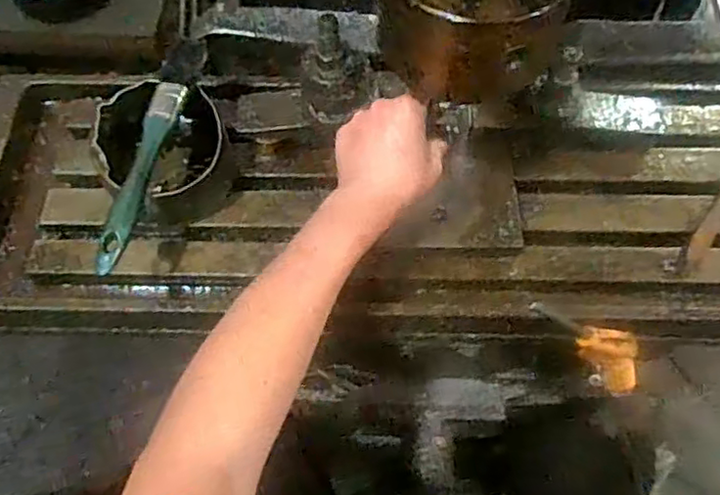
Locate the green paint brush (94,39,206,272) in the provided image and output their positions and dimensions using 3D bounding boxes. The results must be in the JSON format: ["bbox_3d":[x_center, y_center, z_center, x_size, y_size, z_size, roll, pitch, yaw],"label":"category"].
[{"bbox_3d":[-0.163,-0.077,0.491,0.027,0.025,0.201,14,64,7],"label":"green paint brush"}]

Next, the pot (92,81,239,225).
[{"bbox_3d":[-0.162,-0.084,0.541,0.109,0.071,0.117,-20,65,-10],"label":"pot"}]

